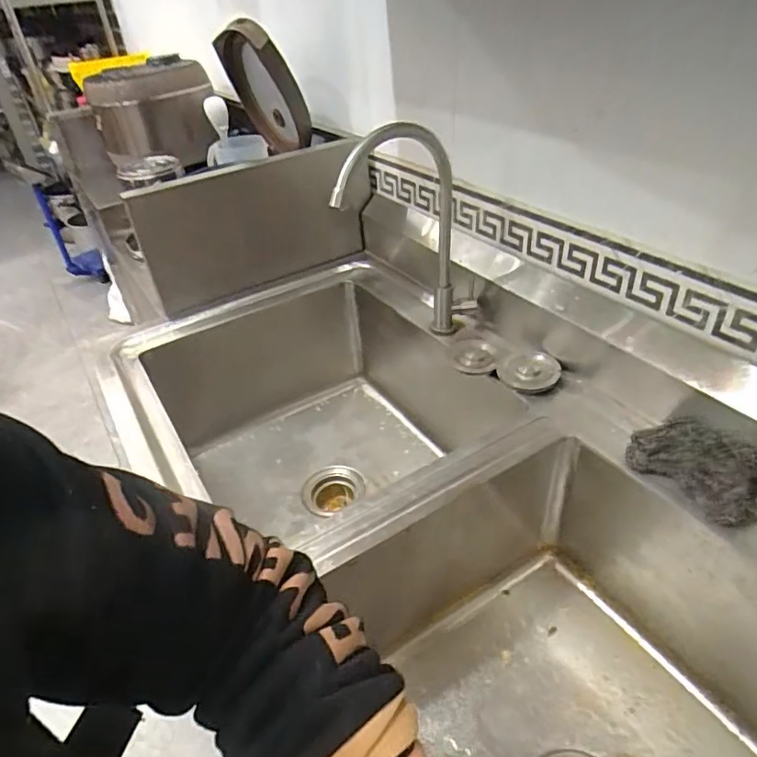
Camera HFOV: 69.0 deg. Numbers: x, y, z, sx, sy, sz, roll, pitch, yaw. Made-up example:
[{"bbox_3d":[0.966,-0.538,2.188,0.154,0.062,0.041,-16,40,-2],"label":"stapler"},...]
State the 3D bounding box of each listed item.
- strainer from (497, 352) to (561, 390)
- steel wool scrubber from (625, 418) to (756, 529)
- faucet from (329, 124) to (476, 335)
[{"bbox_3d":[0.207,-0.010,0.761,0.081,0.019,0.066,6,38,13],"label":"strainer"},{"bbox_3d":[0.341,0.088,0.585,0.082,0.058,0.134,-23,41,-23],"label":"steel wool scrubber"},{"bbox_3d":[0.042,-0.178,0.761,0.070,0.315,0.211,28,48,36],"label":"faucet"}]

